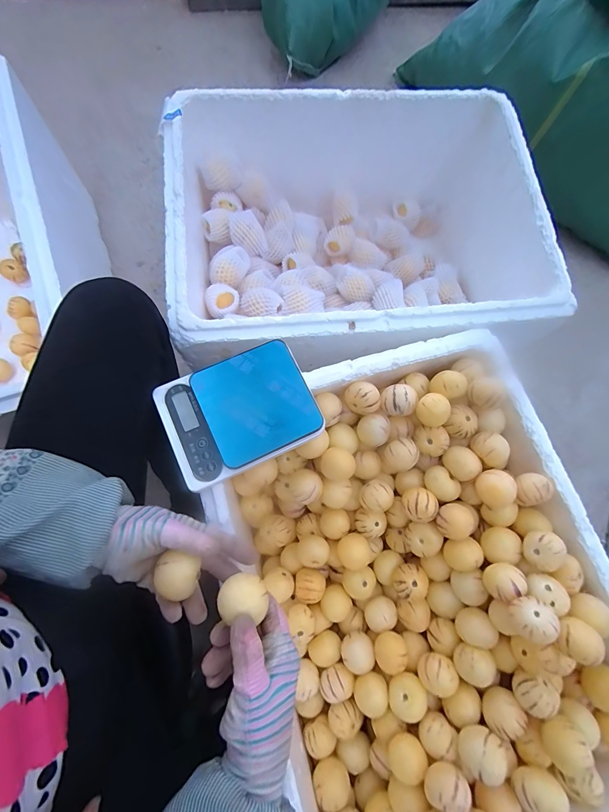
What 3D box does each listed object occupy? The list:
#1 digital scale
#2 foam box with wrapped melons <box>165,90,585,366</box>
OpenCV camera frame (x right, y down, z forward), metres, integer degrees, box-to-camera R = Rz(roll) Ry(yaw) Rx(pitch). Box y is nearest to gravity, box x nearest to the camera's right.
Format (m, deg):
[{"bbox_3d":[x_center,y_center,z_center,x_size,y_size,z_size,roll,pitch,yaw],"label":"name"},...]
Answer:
[{"bbox_3d":[-0.075,0.006,0.398,0.166,0.021,0.127,-24,79,-7],"label":"digital scale"},{"bbox_3d":[0.084,-0.276,0.622,0.557,0.247,0.418,-5,78,-3],"label":"foam box with wrapped melons"}]

